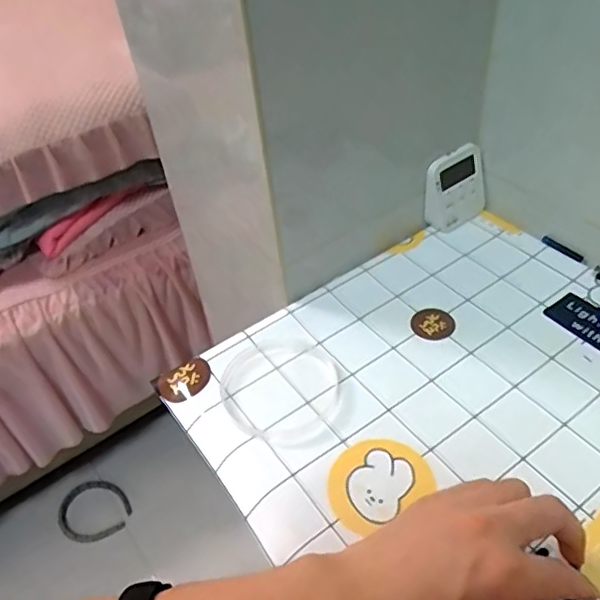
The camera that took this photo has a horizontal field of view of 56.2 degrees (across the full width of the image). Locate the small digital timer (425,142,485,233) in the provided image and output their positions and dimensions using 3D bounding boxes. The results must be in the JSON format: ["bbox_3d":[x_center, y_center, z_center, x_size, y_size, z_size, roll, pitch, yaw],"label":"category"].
[{"bbox_3d":[0.173,-0.124,0.629,0.076,0.083,0.011,-29,29,-16],"label":"small digital timer"}]

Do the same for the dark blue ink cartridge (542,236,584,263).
[{"bbox_3d":[0.274,-0.053,0.587,0.007,0.006,0.048,-26,47,-19],"label":"dark blue ink cartridge"}]

